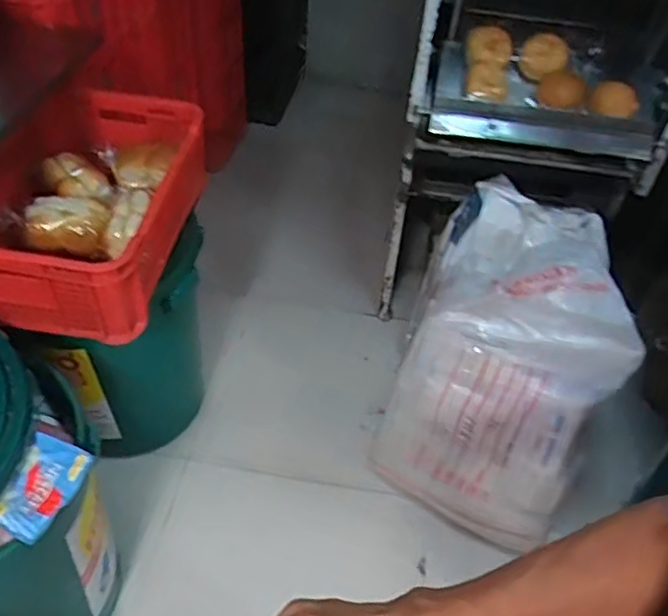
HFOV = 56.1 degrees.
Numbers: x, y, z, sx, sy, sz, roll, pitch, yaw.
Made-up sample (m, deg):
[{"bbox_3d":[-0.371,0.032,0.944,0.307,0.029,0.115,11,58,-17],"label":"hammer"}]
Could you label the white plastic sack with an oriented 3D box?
[{"bbox_3d":[0.379,0.115,1.410,0.414,0.606,0.525,19,46,13],"label":"white plastic sack"}]

